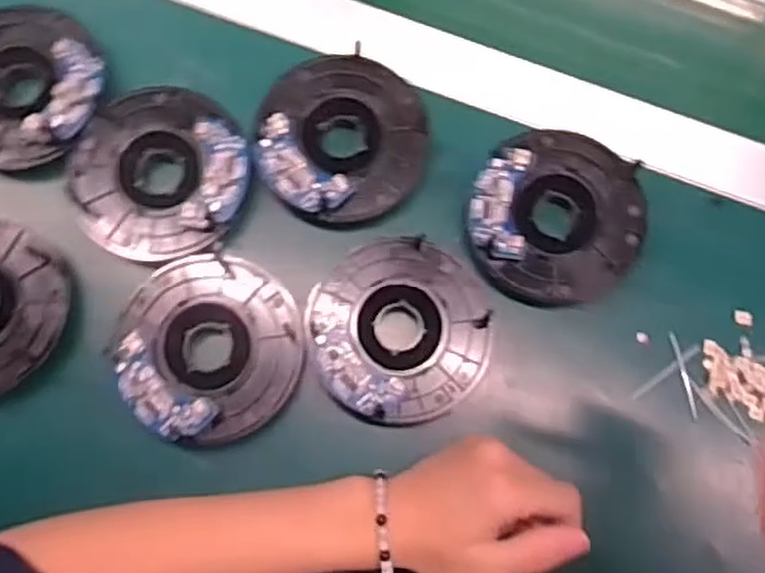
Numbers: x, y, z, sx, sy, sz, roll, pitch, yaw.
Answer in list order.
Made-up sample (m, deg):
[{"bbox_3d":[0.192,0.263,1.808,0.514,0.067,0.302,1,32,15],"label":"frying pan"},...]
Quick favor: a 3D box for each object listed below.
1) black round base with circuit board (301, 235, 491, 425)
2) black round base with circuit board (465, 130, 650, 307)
[{"bbox_3d":[0.009,0.024,0.418,0.098,0.014,0.100,0,77,-2],"label":"black round base with circuit board"},{"bbox_3d":[0.100,-0.041,0.430,0.101,0.014,0.097,0,77,-2],"label":"black round base with circuit board"}]

